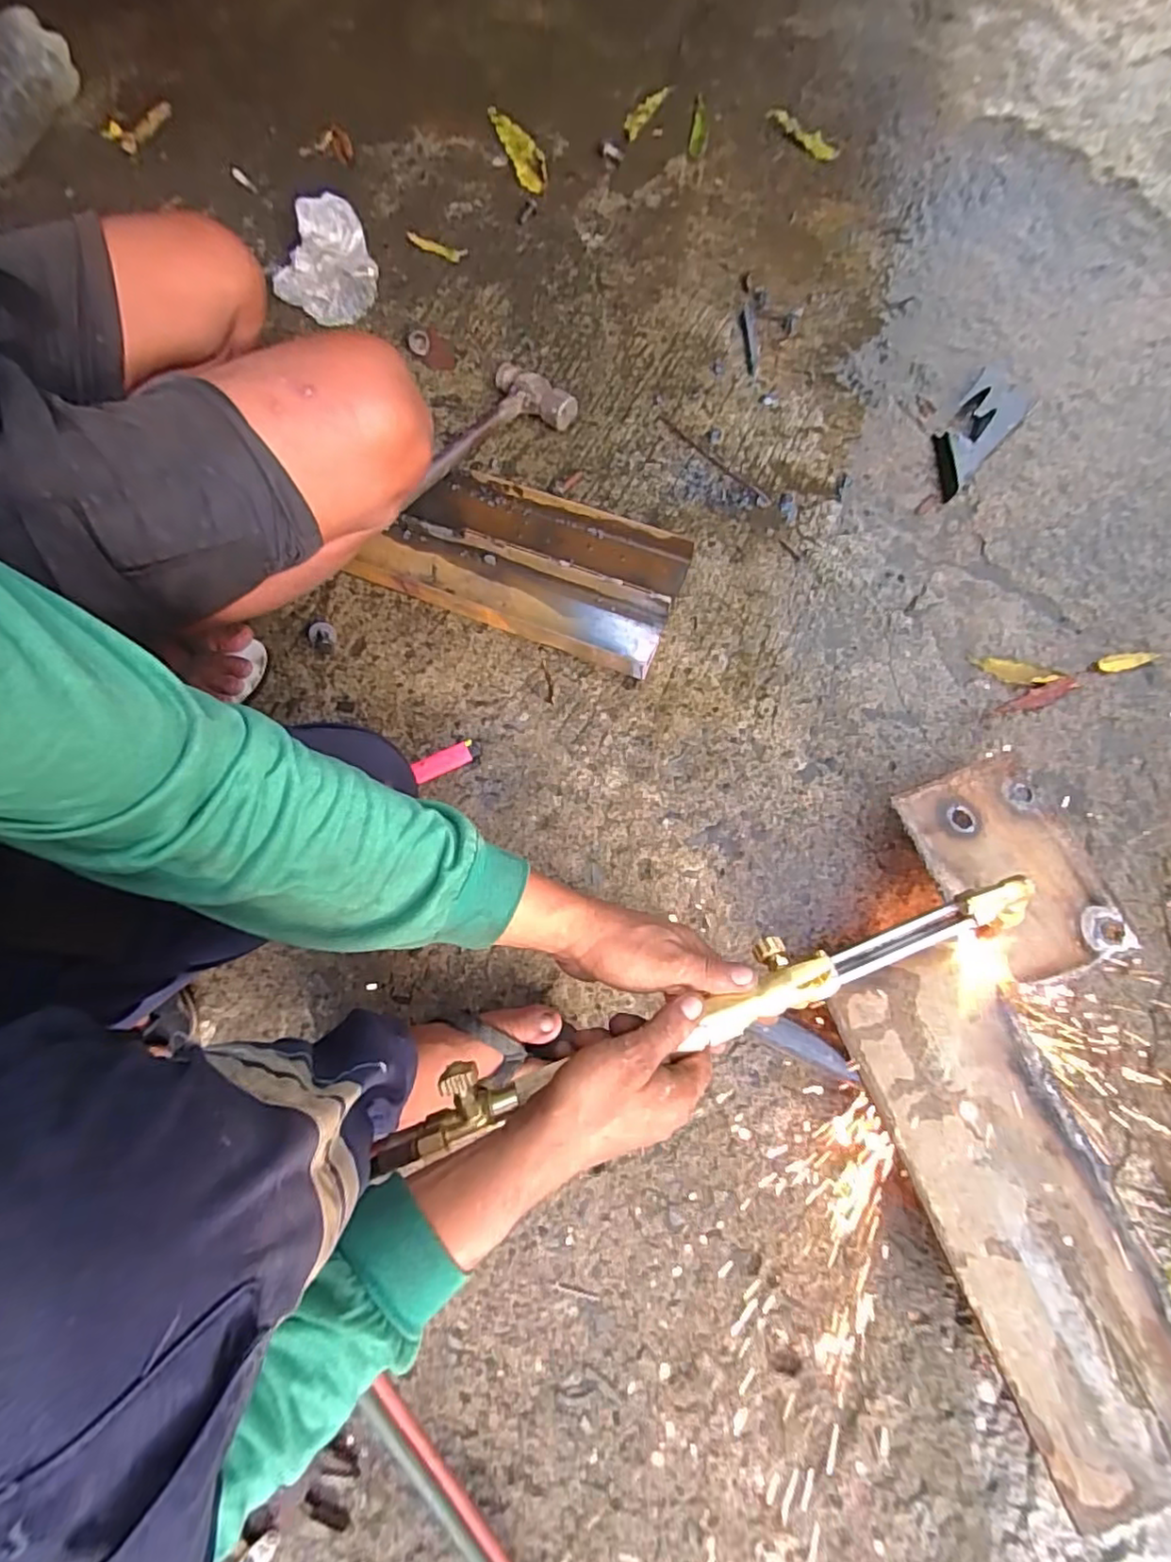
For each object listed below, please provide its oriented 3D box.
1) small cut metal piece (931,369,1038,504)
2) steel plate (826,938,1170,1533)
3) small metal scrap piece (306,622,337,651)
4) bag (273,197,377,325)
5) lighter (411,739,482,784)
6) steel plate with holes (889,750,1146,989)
[{"bbox_3d":[0.455,-0.408,0.733,0.067,0.021,0.184,37,76,11],"label":"small cut metal piece"},{"bbox_3d":[0.322,0.313,0.473,0.130,0.012,0.353,-21,73,-4],"label":"steel plate"},{"bbox_3d":[-0.287,-0.159,0.688,0.031,0.012,0.028,39,76,11],"label":"small metal scrap piece"},{"bbox_3d":[-0.338,-0.664,0.807,0.133,0.067,0.116,-24,74,-7],"label":"bag"},{"bbox_3d":[-0.142,-0.020,0.640,0.069,0.011,0.022,-23,74,-7],"label":"lighter"},{"bbox_3d":[0.368,0.076,0.545,0.121,0.013,0.182,-21,73,-4],"label":"steel plate with holes"}]

